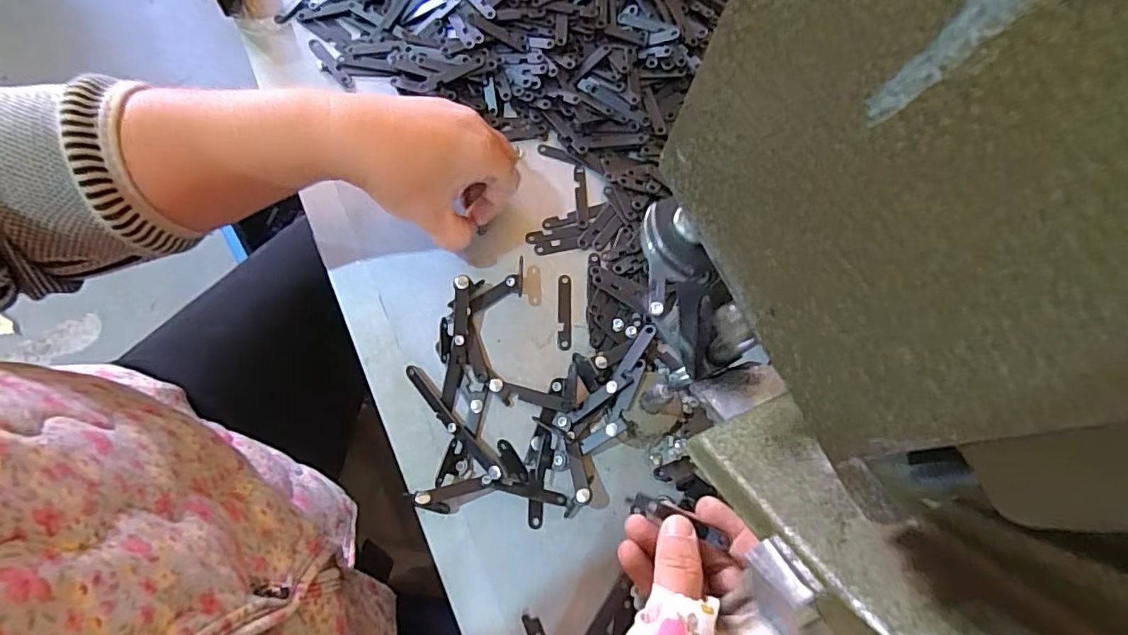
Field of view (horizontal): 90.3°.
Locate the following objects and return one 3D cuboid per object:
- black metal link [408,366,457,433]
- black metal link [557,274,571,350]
[{"bbox_3d":[-0.081,0.049,0.345,0.009,0.004,0.049,-36,78,-16],"label":"black metal link"},{"bbox_3d":[0.000,-0.003,0.374,0.009,0.004,0.051,2,71,-6],"label":"black metal link"}]

